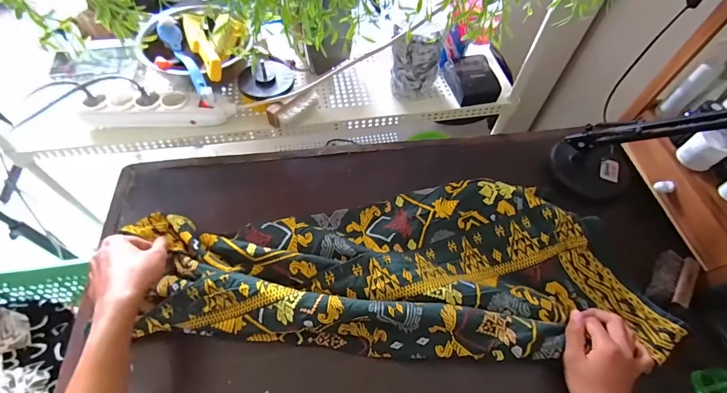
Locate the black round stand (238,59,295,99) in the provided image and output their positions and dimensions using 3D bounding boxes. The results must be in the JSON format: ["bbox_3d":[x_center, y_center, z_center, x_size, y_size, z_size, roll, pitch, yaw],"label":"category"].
[{"bbox_3d":[-0.174,-0.224,0.646,0.091,0.043,0.106,-8,59,-5],"label":"black round stand"}]

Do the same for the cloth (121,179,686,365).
[{"bbox_3d":[0.048,0.104,0.543,0.713,0.061,0.259,-1,59,-3],"label":"cloth"}]

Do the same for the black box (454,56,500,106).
[{"bbox_3d":[0.205,-0.218,0.670,0.068,0.037,0.095,-10,60,-6],"label":"black box"}]

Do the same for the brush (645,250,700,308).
[{"bbox_3d":[0.476,0.123,0.550,0.047,0.020,0.090,31,64,17],"label":"brush"}]

